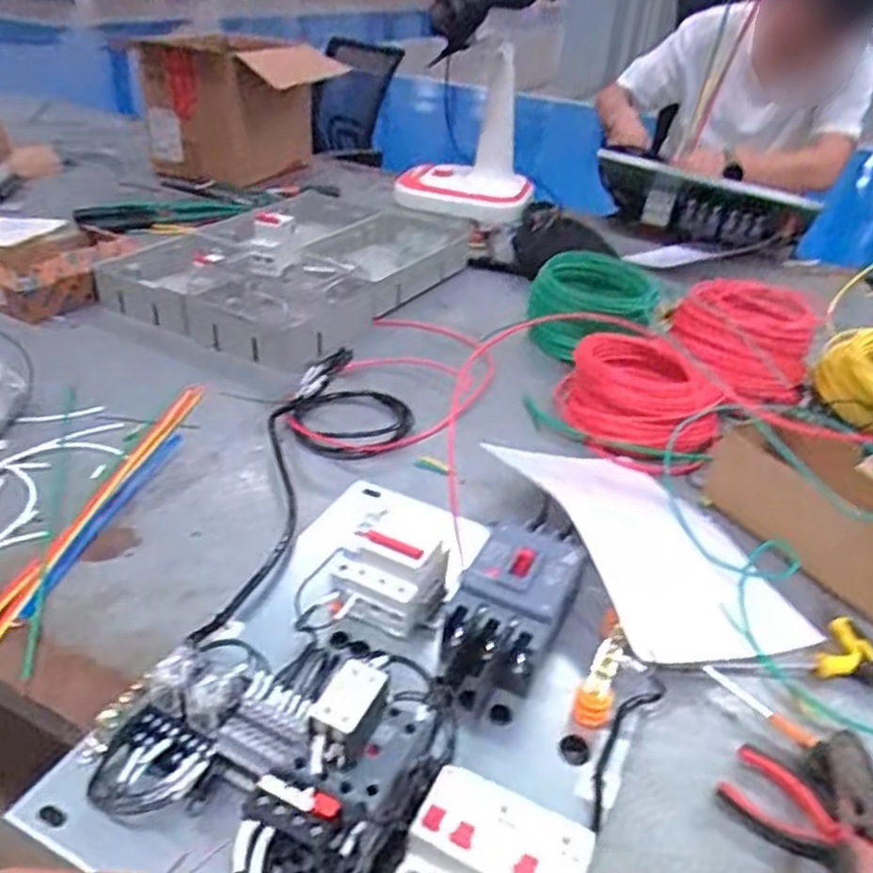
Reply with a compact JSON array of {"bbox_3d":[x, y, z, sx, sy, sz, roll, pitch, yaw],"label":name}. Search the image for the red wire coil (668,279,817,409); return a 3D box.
[{"bbox_3d":[0.416,-0.140,1.024,0.180,0.077,0.214,18,35,19],"label":"red wire coil"}]

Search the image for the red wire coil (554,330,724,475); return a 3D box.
[{"bbox_3d":[0.240,-0.049,0.906,0.196,0.077,0.177,15,34,15],"label":"red wire coil"}]

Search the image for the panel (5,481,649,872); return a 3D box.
[{"bbox_3d":[-0.022,0.141,0.514,0.326,0.142,0.386,20,36,21],"label":"panel"}]

